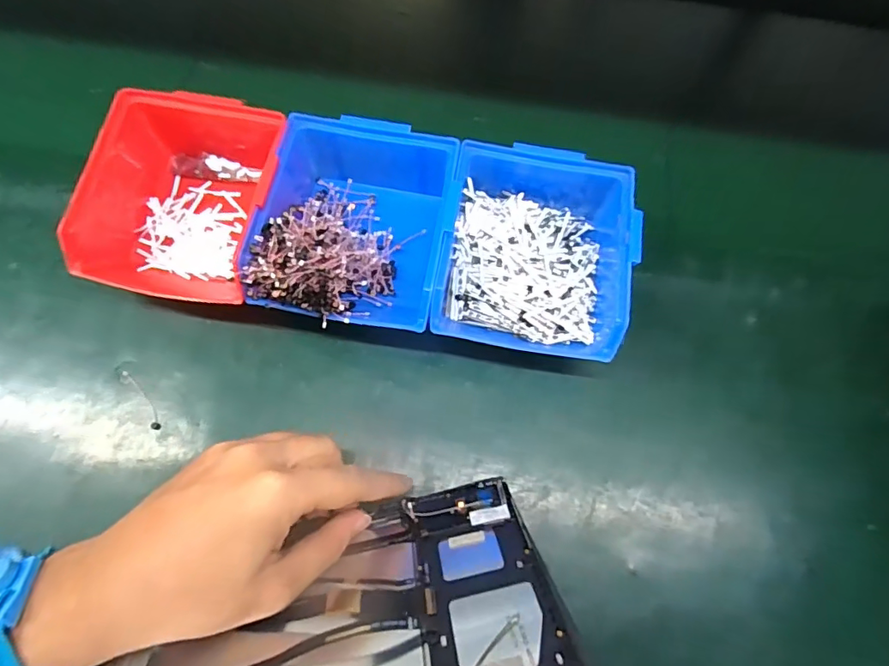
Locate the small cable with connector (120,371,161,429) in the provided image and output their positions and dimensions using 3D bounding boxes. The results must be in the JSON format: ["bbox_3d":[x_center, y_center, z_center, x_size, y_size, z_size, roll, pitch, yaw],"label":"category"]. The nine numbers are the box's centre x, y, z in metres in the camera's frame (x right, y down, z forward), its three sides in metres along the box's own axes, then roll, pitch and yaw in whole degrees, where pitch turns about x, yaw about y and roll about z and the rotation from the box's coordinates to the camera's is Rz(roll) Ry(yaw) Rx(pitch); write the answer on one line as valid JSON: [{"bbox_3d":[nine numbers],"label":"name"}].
[{"bbox_3d":[-0.206,0.045,0.343,0.009,0.004,0.049,-38,78,-12],"label":"small cable with connector"}]

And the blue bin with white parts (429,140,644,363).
[{"bbox_3d":[0.062,-0.058,0.361,0.126,0.063,0.145,9,71,0],"label":"blue bin with white parts"}]

